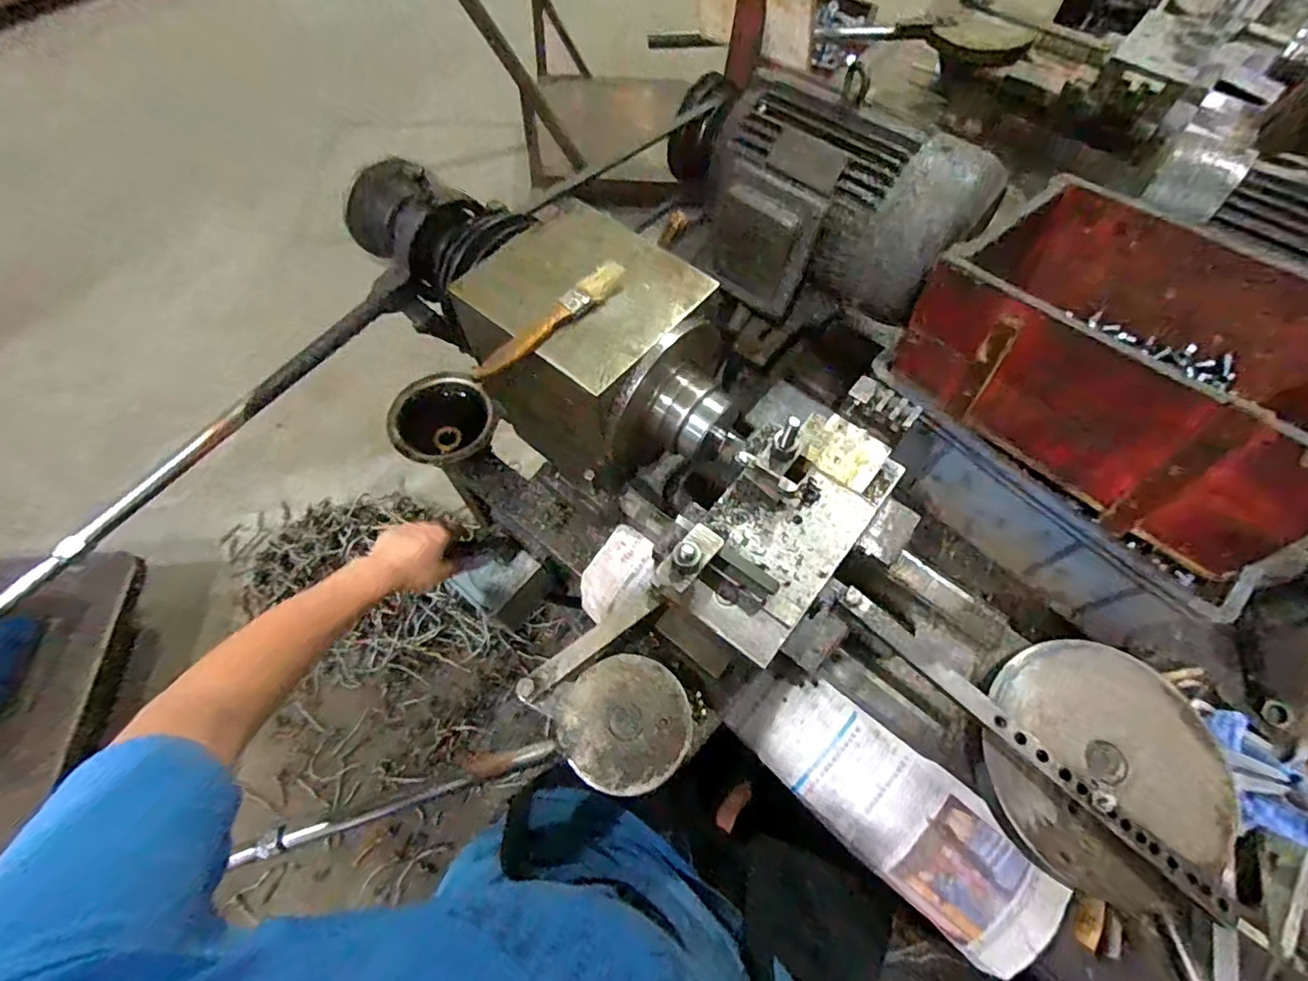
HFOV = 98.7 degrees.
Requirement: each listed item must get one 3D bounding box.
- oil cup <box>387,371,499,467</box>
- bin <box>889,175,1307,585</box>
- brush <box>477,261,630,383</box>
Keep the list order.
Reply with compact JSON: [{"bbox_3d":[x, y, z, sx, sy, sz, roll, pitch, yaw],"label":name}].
[{"bbox_3d":[-0.267,-0.091,0.708,0.123,0.050,0.112,1,63,-1],"label":"oil cup"},{"bbox_3d":[0.468,-0.142,0.549,0.258,0.147,0.355,-41,71,-19],"label":"bin"},{"bbox_3d":[-0.081,-0.136,0.444,0.021,0.013,0.152,40,69,18],"label":"brush"}]

